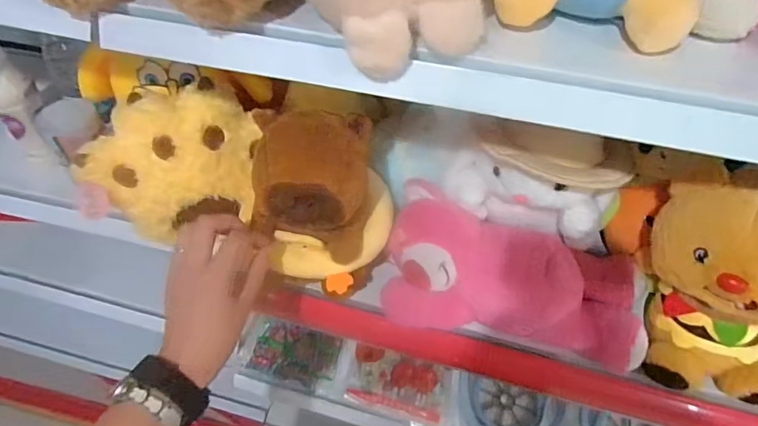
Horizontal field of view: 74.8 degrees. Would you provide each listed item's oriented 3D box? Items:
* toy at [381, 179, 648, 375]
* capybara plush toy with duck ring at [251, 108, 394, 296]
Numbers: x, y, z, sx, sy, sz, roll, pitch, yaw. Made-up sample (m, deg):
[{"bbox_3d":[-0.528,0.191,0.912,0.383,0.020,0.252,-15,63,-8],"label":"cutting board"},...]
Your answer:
[{"bbox_3d":[0.147,0.068,0.538,0.276,0.079,0.149,12,91,5],"label":"toy"},{"bbox_3d":[-0.059,-0.005,0.495,0.134,0.187,0.122,9,50,6],"label":"capybara plush toy with duck ring"}]

